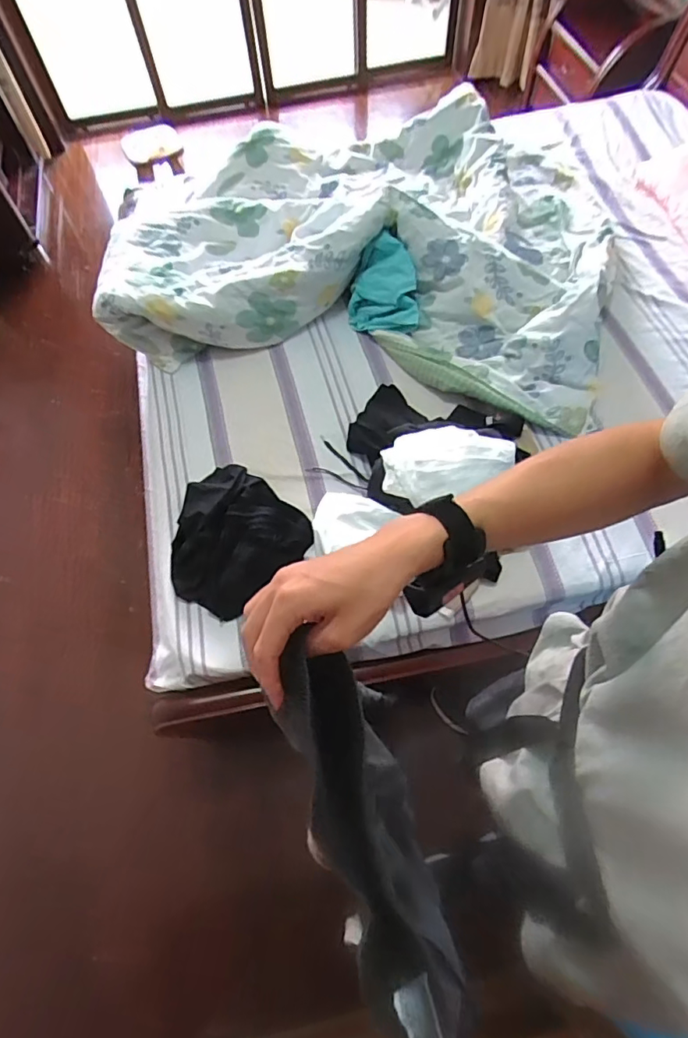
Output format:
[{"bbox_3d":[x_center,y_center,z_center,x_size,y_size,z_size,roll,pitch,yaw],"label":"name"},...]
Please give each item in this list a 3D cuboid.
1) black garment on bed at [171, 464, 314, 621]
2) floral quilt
[{"bbox_3d":[-0.261,0.044,1.196,0.311,0.070,0.309,37,71,19],"label":"black garment on bed"},{"bbox_3d":[0.088,-0.856,1.548,1.318,0.214,1.084,12,65,9],"label":"floral quilt"}]

